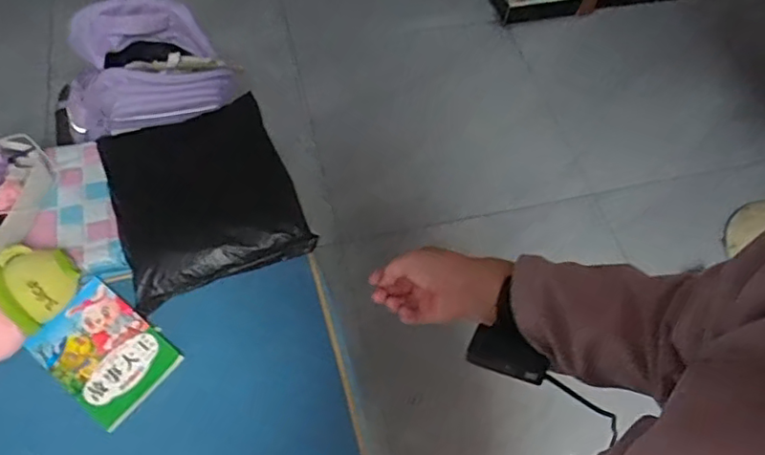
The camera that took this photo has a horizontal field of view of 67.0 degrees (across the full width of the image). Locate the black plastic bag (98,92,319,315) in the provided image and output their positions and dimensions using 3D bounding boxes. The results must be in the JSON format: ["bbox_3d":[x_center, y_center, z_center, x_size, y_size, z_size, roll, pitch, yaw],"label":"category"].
[{"bbox_3d":[-0.372,-0.069,1.213,0.362,0.066,0.406,-19,63,-15],"label":"black plastic bag"}]

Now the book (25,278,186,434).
[{"bbox_3d":[-0.521,0.230,1.082,0.246,0.013,0.177,39,69,11],"label":"book"}]

